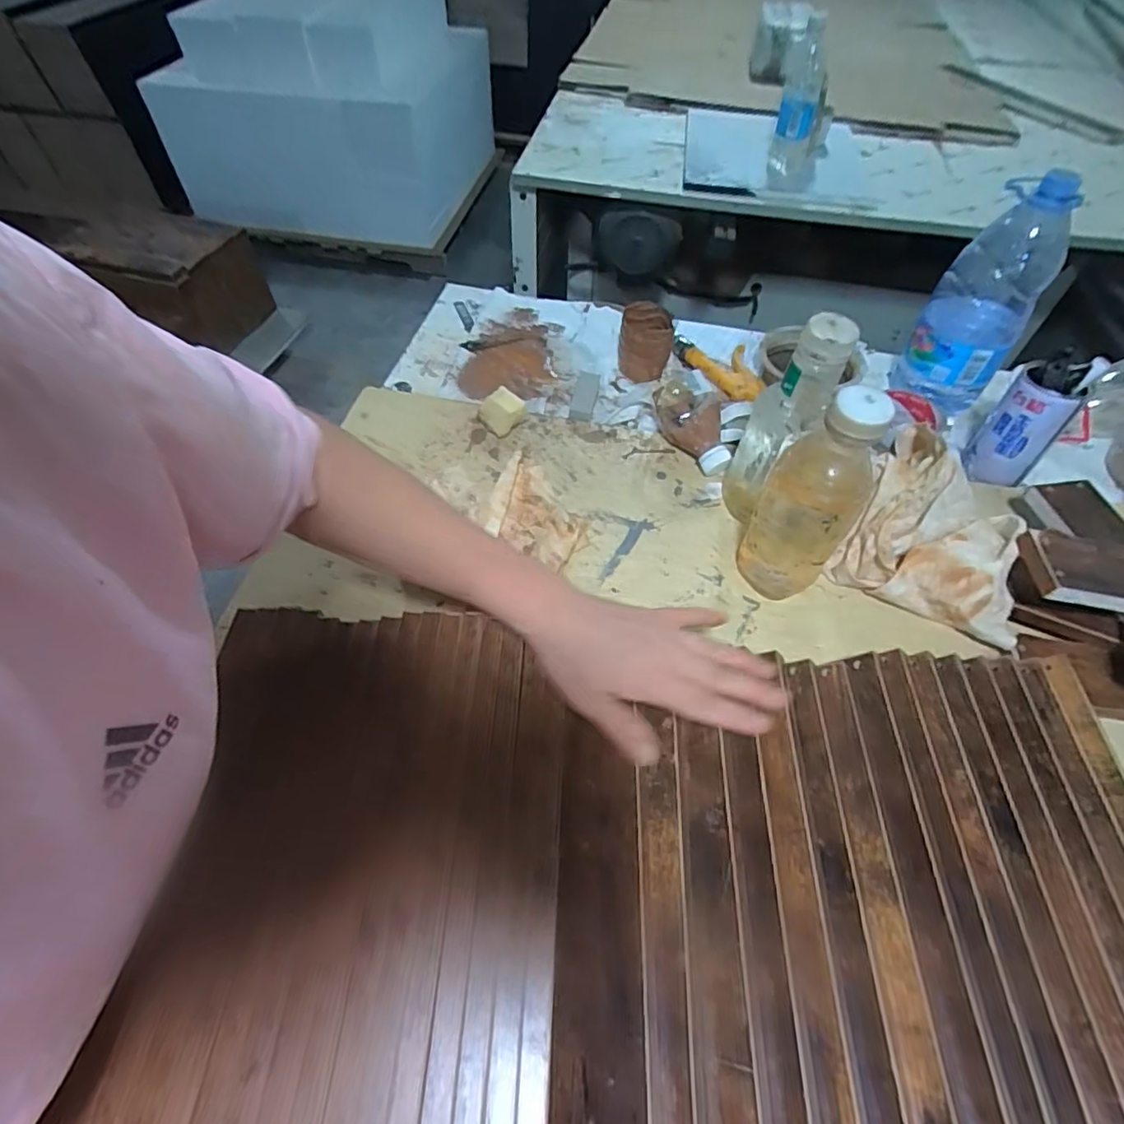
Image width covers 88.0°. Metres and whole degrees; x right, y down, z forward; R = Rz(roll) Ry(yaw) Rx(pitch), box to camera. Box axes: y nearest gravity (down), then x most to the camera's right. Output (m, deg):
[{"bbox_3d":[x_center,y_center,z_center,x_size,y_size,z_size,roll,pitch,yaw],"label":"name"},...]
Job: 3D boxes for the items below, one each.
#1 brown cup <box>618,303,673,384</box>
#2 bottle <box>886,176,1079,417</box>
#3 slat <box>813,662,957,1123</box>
[{"bbox_3d":[0.102,-0.269,0.725,0.065,0.068,0.077,9,54,5],"label":"brown cup"},{"bbox_3d":[0.458,-0.281,0.631,0.103,0.243,0.079,34,60,21],"label":"bottle"},{"bbox_3d":[0.196,0.272,0.319,0.026,0.013,0.458,4,55,-1],"label":"slat"}]

